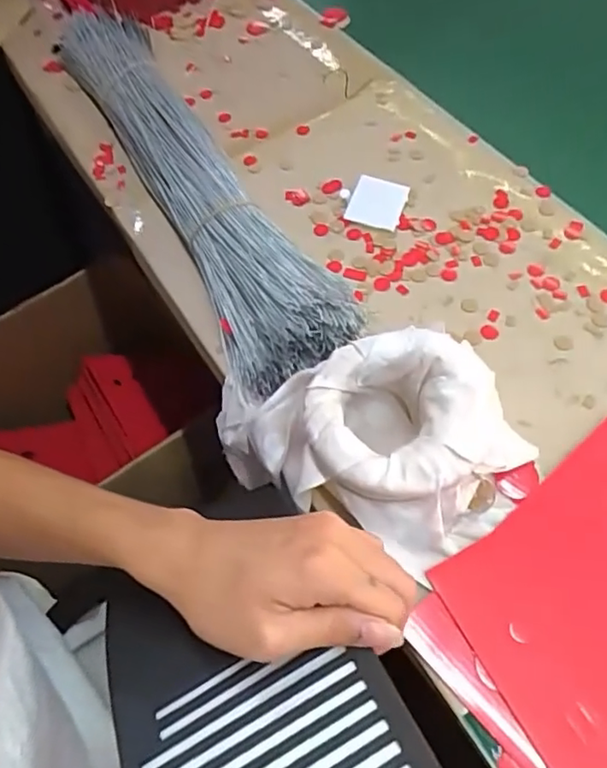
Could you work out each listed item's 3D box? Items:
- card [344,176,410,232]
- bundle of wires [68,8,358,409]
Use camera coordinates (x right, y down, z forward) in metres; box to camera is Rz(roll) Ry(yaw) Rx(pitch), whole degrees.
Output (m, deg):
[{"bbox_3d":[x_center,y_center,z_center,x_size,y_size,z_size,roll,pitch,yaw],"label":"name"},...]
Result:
[{"bbox_3d":[0.068,-0.166,0.542,0.048,0.006,0.056,17,66,10],"label":"card"},{"bbox_3d":[-0.125,-0.223,0.569,0.102,0.049,0.558,-26,61,-11],"label":"bundle of wires"}]

